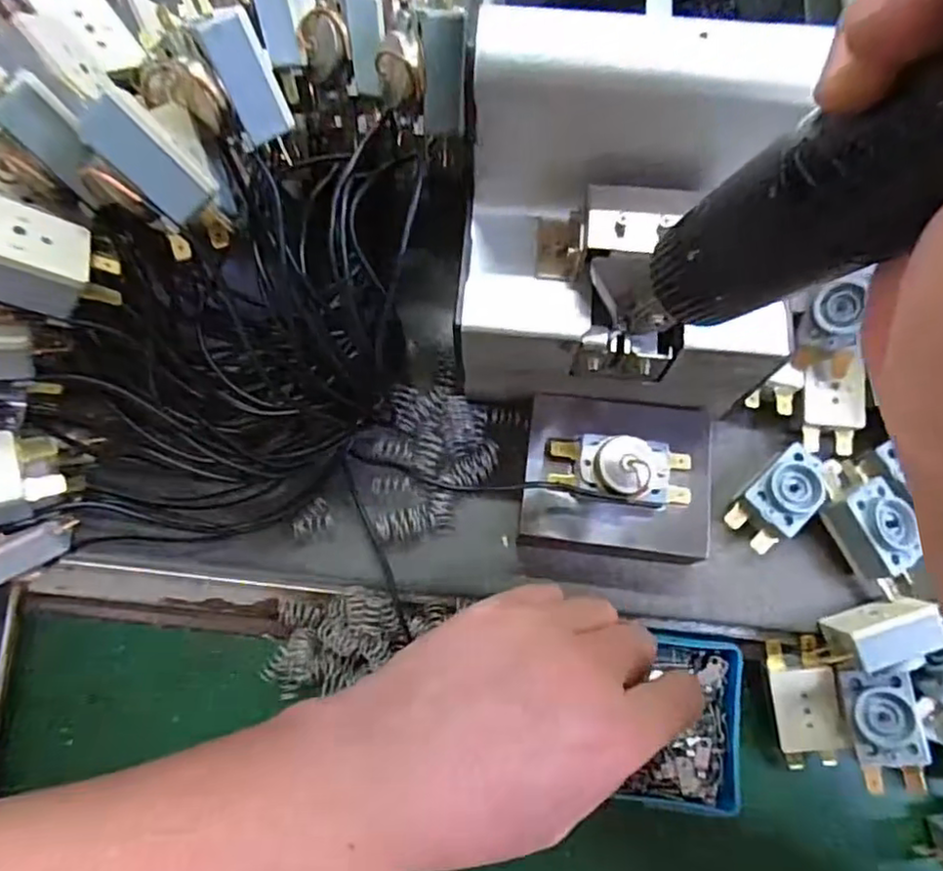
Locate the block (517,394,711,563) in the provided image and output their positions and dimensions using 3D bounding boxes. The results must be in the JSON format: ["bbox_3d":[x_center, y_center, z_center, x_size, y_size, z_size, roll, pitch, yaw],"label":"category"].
[{"bbox_3d":[0.064,0.020,0.295,0.080,0.025,0.069,6,74,2],"label":"block"}]

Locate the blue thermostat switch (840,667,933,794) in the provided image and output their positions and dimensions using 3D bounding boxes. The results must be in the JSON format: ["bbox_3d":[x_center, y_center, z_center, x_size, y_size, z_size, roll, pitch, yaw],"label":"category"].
[{"bbox_3d":[0.174,0.124,0.276,0.027,0.018,0.047,-14,74,18],"label":"blue thermostat switch"}]

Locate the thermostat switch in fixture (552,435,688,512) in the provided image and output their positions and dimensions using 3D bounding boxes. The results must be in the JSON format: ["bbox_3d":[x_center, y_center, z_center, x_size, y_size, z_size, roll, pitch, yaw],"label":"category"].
[{"bbox_3d":[0.065,0.016,0.277,0.059,0.020,0.028,6,74,2],"label":"thermostat switch in fixture"}]

